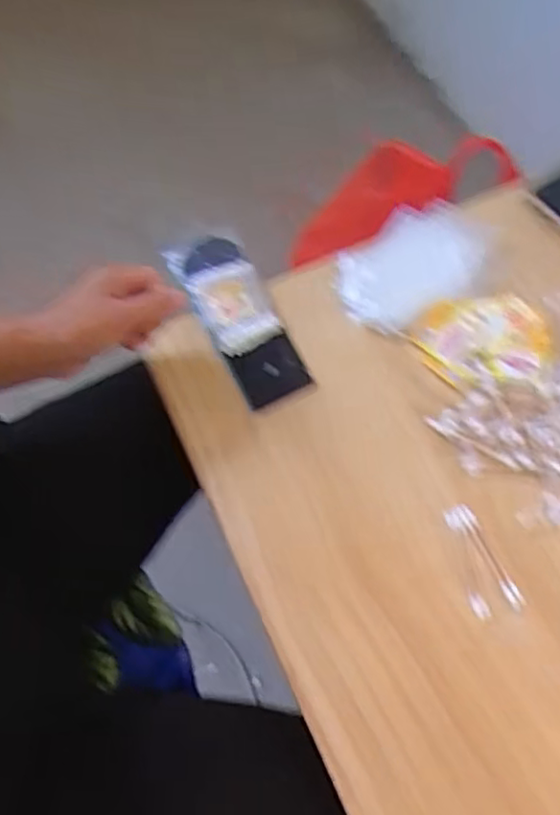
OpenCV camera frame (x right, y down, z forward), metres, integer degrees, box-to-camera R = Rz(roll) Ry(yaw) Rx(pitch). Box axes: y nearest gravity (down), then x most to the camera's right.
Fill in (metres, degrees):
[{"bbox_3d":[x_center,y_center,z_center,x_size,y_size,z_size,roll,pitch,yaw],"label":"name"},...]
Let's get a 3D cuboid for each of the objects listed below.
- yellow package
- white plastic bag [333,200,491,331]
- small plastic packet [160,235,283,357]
[{"bbox_3d":[0.166,-0.055,0.521,0.105,0.015,0.070,-8,64,-1],"label":"yellow package"},{"bbox_3d":[0.111,-0.123,0.549,0.131,0.027,0.092,-28,66,-11],"label":"white plastic bag"},{"bbox_3d":[-0.048,-0.105,0.562,0.063,0.022,0.126,-27,65,-11],"label":"small plastic packet"}]

